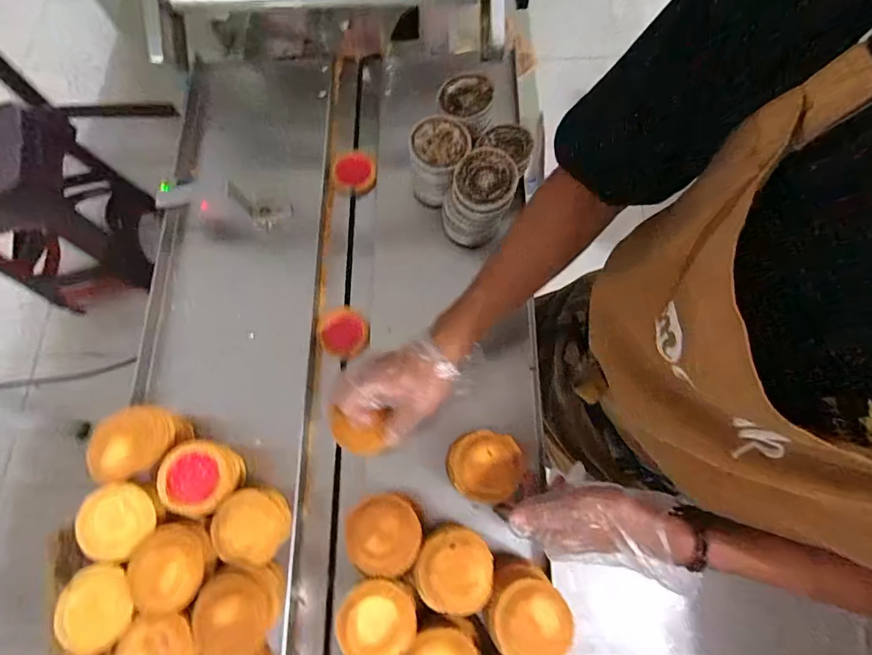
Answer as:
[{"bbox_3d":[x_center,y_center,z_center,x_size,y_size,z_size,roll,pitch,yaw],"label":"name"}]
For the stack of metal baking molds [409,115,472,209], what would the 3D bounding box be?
[{"bbox_3d":[0.006,-0.213,0.596,0.072,0.086,0.079,4,72,3],"label":"stack of metal baking molds"}]

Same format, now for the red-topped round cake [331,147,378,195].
[{"bbox_3d":[-0.123,-0.234,0.681,0.066,0.018,0.068,-1,72,2],"label":"red-topped round cake"}]

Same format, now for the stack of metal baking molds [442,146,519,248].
[{"bbox_3d":[0.054,-0.163,0.583,0.084,0.102,0.077,8,72,5],"label":"stack of metal baking molds"}]

